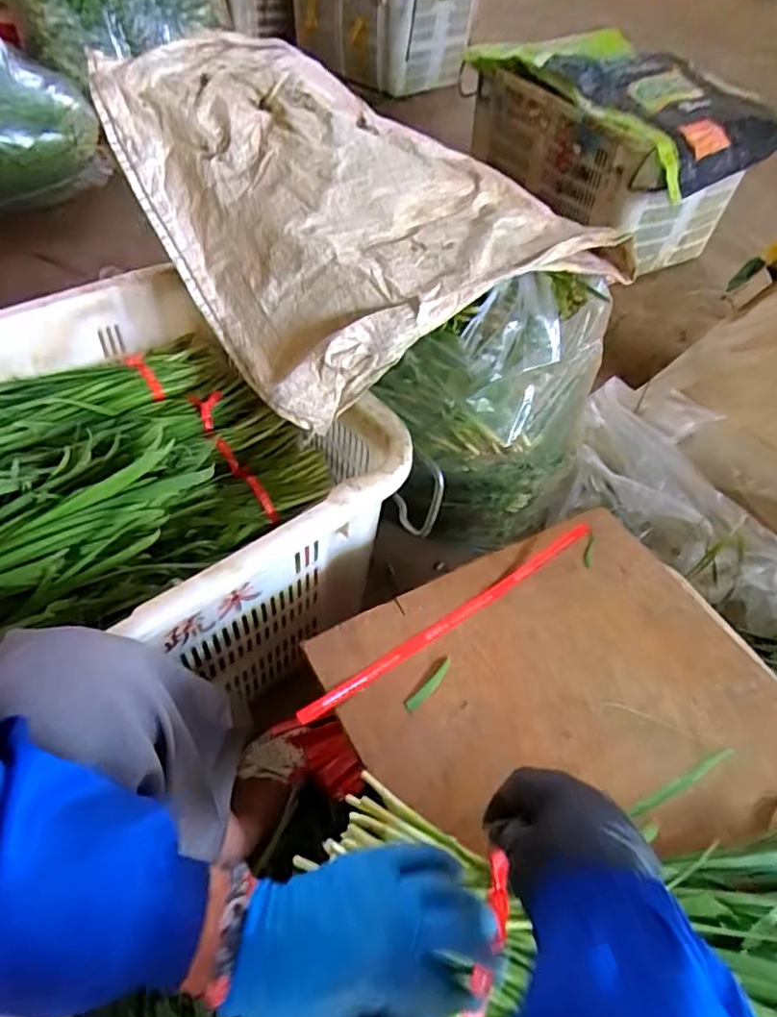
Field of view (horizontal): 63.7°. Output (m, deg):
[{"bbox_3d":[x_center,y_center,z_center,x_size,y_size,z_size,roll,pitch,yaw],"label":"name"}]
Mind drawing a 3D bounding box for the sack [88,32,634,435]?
[{"bbox_3d":[-0.052,-0.361,0.752,0.396,0.213,0.537,-26,56,-25],"label":"sack"}]

